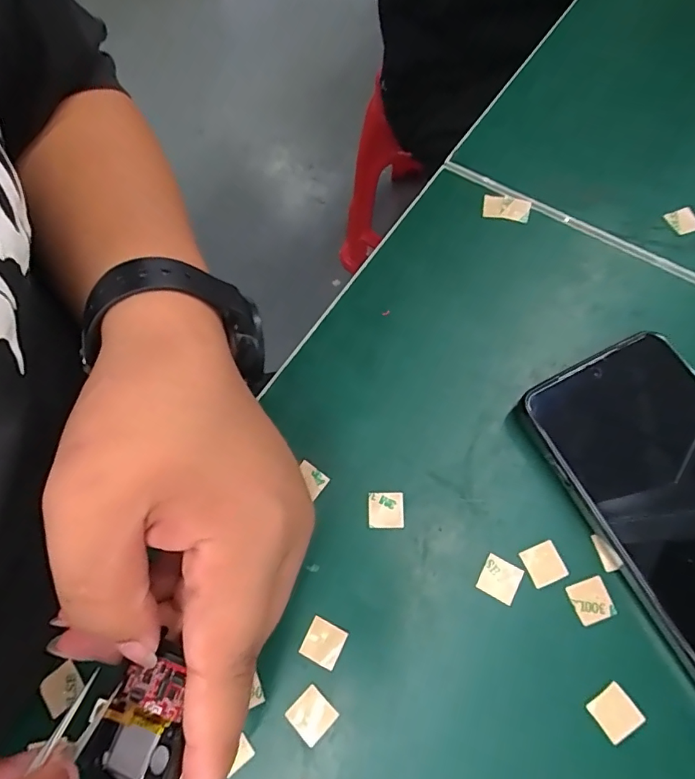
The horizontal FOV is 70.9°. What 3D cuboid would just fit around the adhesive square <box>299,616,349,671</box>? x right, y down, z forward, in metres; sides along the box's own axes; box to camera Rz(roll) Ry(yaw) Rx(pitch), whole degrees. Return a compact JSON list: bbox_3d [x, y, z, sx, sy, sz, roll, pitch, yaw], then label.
[{"bbox_3d":[-0.010,0.102,0.196,0.015,0.004,0.015,23,71,12],"label":"adhesive square"}]

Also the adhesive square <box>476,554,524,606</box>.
[{"bbox_3d":[0.064,0.079,0.202,0.015,0.004,0.015,26,72,13],"label":"adhesive square"}]

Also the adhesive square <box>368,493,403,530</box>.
[{"bbox_3d":[0.017,0.053,0.215,0.015,0.004,0.015,-1,68,2],"label":"adhesive square"}]

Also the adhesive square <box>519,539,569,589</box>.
[{"bbox_3d":[0.082,0.073,0.204,0.015,0.004,0.015,-20,69,-5],"label":"adhesive square"}]

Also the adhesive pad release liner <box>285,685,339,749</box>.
[{"bbox_3d":[-0.014,0.125,0.187,0.015,0.004,0.015,42,76,17],"label":"adhesive pad release liner"}]

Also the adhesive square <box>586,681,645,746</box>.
[{"bbox_3d":[0.101,0.121,0.182,0.016,0.004,0.015,-34,70,-10],"label":"adhesive square"}]

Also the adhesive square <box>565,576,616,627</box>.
[{"bbox_3d":[0.099,0.086,0.198,0.015,0.004,0.016,-19,68,-5],"label":"adhesive square"}]

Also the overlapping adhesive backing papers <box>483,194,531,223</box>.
[{"bbox_3d":[0.089,-0.102,0.274,0.025,0.004,0.014,11,83,8],"label":"overlapping adhesive backing papers"}]

